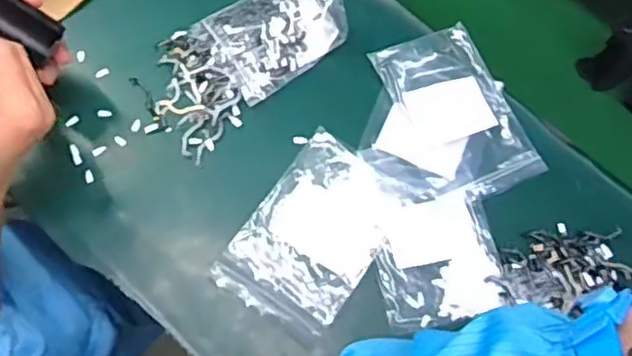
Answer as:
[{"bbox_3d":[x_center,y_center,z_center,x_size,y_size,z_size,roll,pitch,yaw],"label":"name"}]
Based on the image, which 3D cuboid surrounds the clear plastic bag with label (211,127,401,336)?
[{"bbox_3d":[-0.001,0.043,0.527,0.098,0.009,0.147,33,70,10],"label":"clear plastic bag with label"}]

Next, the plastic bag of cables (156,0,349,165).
[{"bbox_3d":[-0.055,-0.119,0.573,0.198,0.031,0.098,-40,75,-17],"label":"plastic bag of cables"}]

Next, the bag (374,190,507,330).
[{"bbox_3d":[0.095,0.064,0.526,0.097,0.006,0.096,-12,69,-8],"label":"bag"}]

